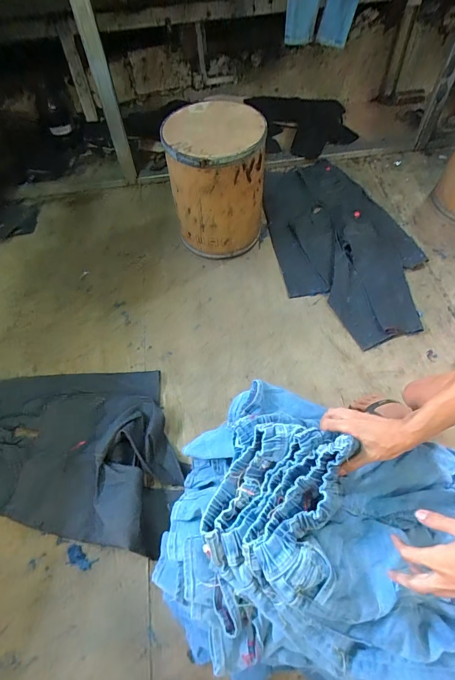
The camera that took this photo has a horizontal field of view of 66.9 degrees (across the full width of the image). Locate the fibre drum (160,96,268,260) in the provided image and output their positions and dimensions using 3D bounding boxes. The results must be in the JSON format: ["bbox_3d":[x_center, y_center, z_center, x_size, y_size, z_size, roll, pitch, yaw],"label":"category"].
[{"bbox_3d":[-0.040,-0.621,1.380,0.365,0.467,0.340,3,58,5],"label":"fibre drum"}]

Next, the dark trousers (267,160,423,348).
[{"bbox_3d":[0.490,-0.440,1.539,0.596,0.083,1.035,-13,58,-8],"label":"dark trousers"}]

